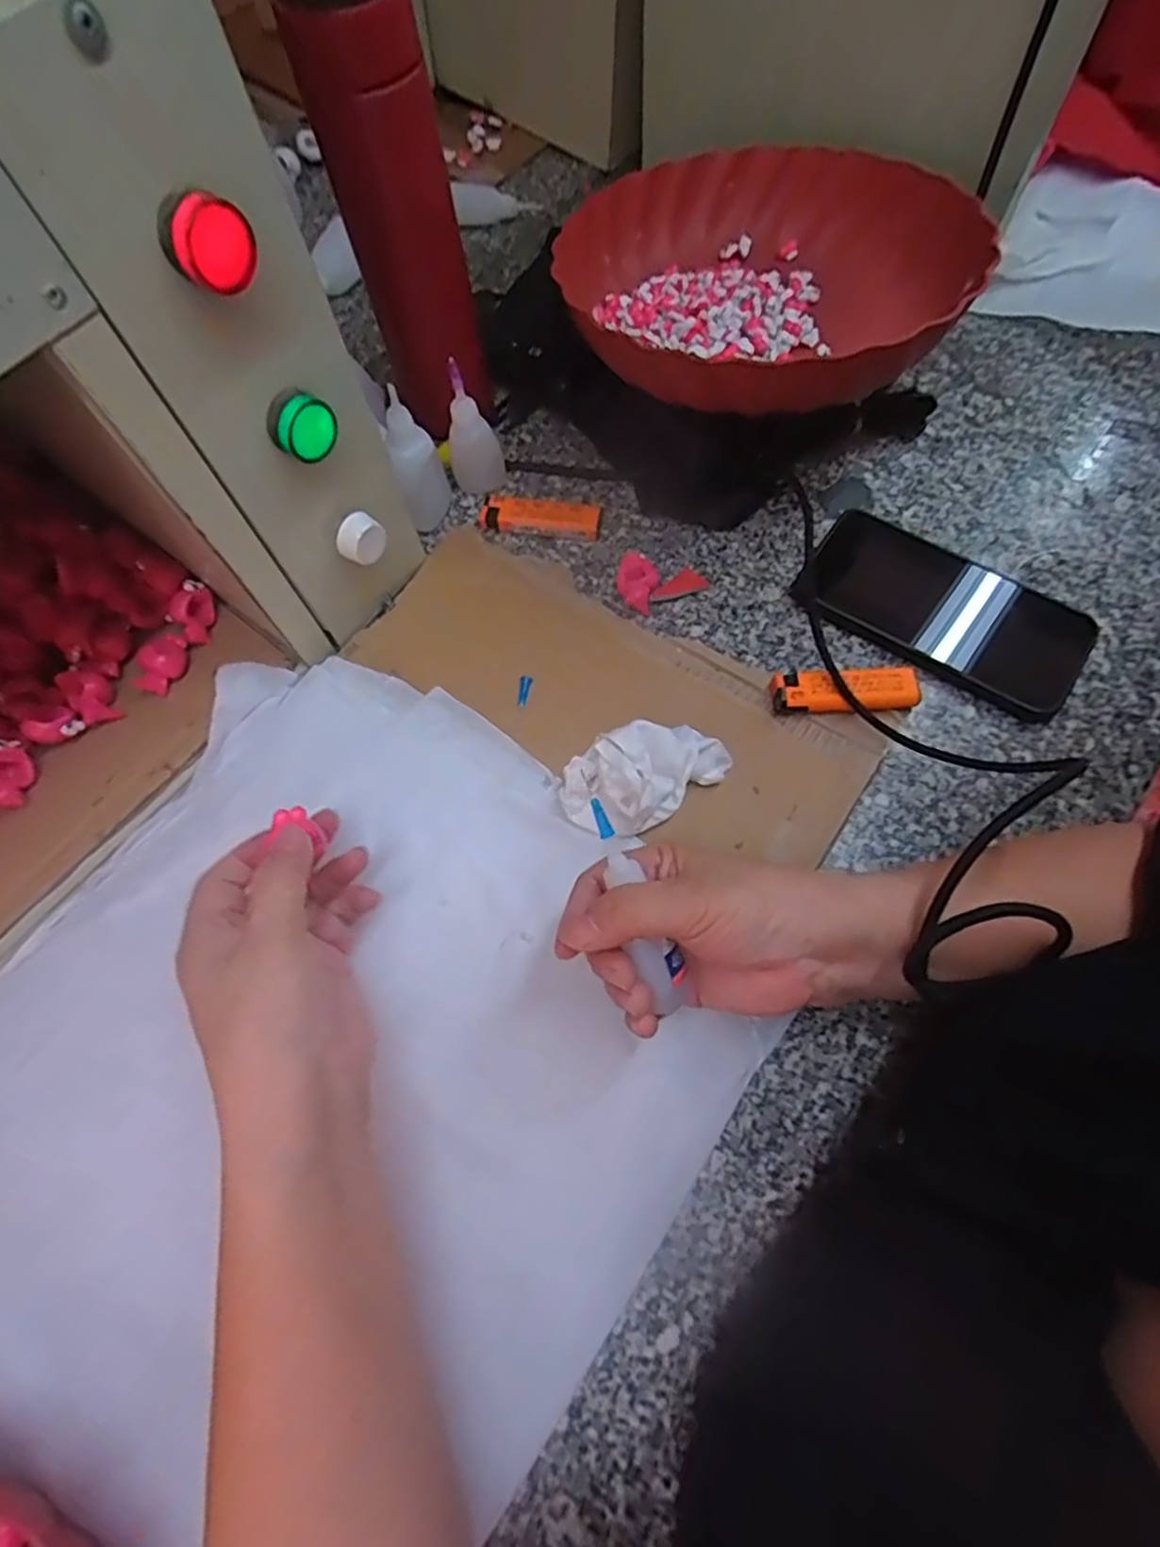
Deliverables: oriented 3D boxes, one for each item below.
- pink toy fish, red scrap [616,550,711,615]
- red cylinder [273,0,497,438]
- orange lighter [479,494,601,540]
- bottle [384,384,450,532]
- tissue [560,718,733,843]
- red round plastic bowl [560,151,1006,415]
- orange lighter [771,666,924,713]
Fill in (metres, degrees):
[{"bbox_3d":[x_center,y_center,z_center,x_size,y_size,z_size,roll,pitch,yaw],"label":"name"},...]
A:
[{"bbox_3d":[0.053,-0.122,0.433,0.057,0.023,0.032,-5,66,0],"label":"pink toy fish, red scrap"},{"bbox_3d":[-0.101,-0.310,0.405,0.061,0.228,0.051,-32,69,-12],"label":"red cylinder"},{"bbox_3d":[-0.027,-0.175,0.466,0.081,0.014,0.024,4,66,4],"label":"orange lighter"},{"bbox_3d":[-0.106,-0.202,0.442,0.031,0.084,0.027,-14,67,-4],"label":"bottle"},{"bbox_3d":[0.036,0.001,0.360,0.090,0.042,0.045,-27,68,-10],"label":"tissue"},{"bbox_3d":[0.107,-0.304,0.426,0.236,0.079,0.239,-1,67,3],"label":"red round plastic bowl"},{"bbox_3d":[0.155,-0.048,0.399,0.082,0.016,0.026,0,66,2],"label":"orange lighter"}]

